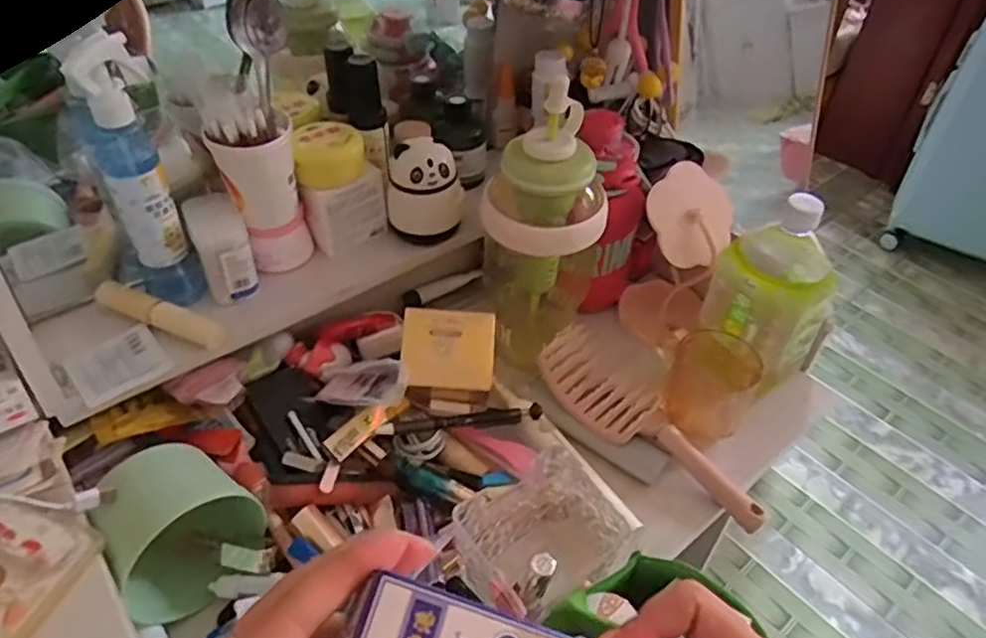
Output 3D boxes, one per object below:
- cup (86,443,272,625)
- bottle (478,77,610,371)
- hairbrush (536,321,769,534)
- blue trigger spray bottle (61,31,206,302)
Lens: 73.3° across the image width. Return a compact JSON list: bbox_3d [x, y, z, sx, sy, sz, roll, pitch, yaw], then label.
[{"bbox_3d":[-0.235,0.157,0.491,0.083,0.095,0.100,26,48,24],"label":"cup"},{"bbox_3d":[0.043,-0.062,0.604,0.106,0.260,0.105,9,44,8],"label":"bottle"},{"bbox_3d":[0.143,0.094,0.599,0.073,0.040,0.233,-33,53,-32],"label":"hairbrush"},{"bbox_3d":[-0.282,-0.107,0.528,0.061,0.212,0.053,-19,47,-21],"label":"blue trigger spray bottle"}]

